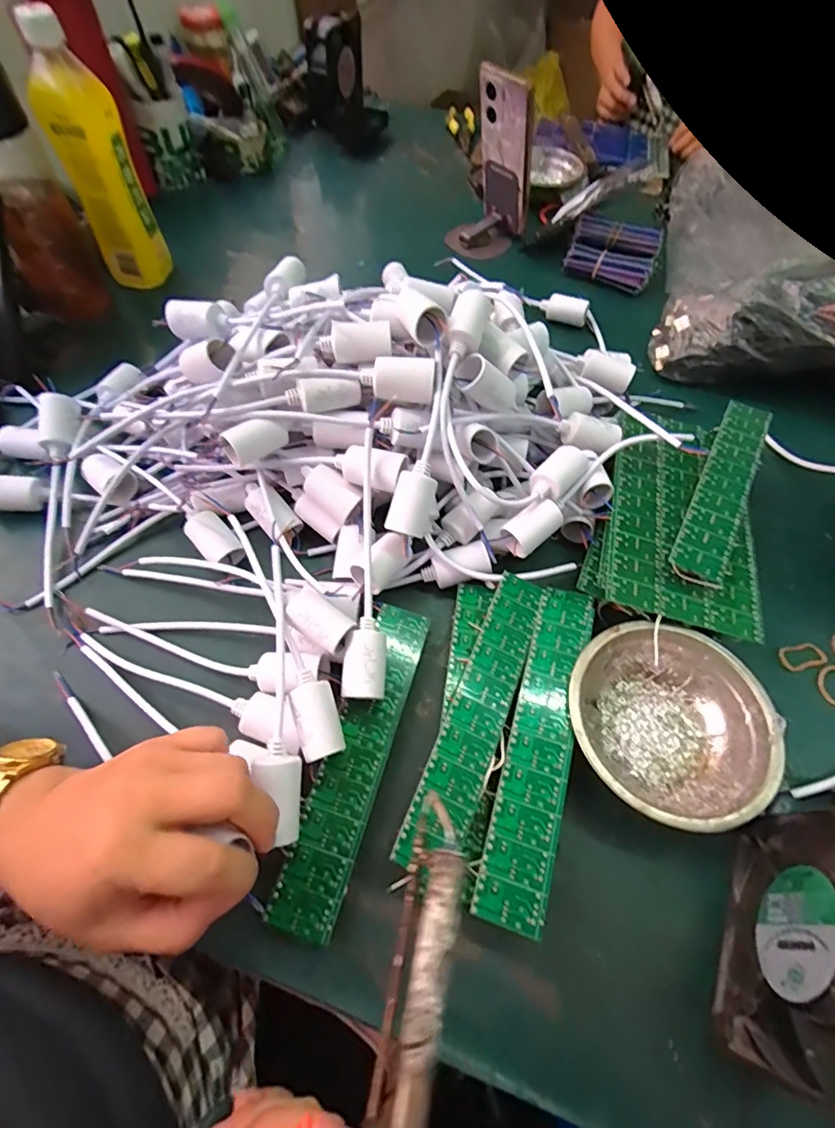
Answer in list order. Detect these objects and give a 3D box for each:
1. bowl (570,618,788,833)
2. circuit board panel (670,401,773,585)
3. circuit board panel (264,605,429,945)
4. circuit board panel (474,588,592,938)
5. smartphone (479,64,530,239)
[{"bbox_3d":[0.164,0.106,0.331,0.125,0.042,0.125,1,59,-2],"label":"bowl"},{"bbox_3d":[0.246,-0.066,0.394,0.036,0.005,0.198,27,61,17],"label":"circuit board panel"},{"bbox_3d":[-0.037,0.119,0.319,0.037,0.008,0.200,18,61,4],"label":"circuit board panel"},{"bbox_3d":[0.081,0.108,0.317,0.039,0.004,0.212,15,60,12],"label":"circuit board panel"},{"bbox_3d":[0.104,-0.502,0.603,0.069,0.157,0.017,39,79,22],"label":"smartphone"}]

